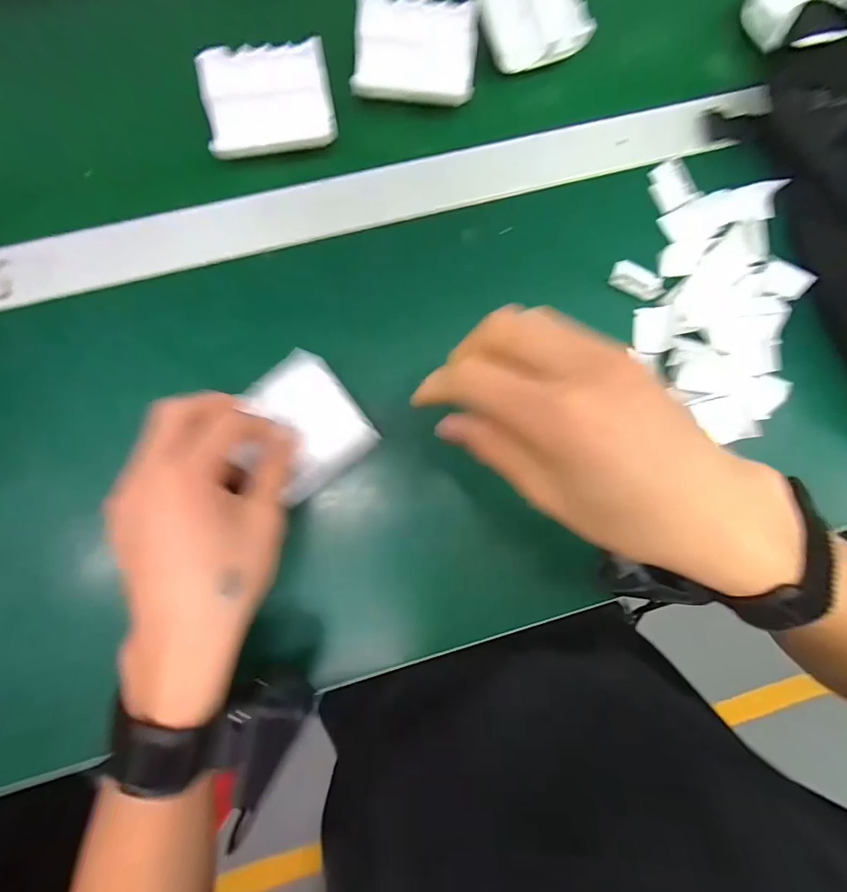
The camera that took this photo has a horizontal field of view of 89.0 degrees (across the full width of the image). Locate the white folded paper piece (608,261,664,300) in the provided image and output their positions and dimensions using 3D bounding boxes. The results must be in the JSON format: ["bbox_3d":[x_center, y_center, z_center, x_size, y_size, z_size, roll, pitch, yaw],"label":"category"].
[{"bbox_3d":[0.156,-0.121,0.313,0.038,0.010,0.020,24,84,-3],"label":"white folded paper piece"}]

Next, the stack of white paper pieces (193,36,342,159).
[{"bbox_3d":[-0.106,-0.238,0.297,0.085,0.013,0.063,-12,107,-9],"label":"stack of white paper pieces"}]

